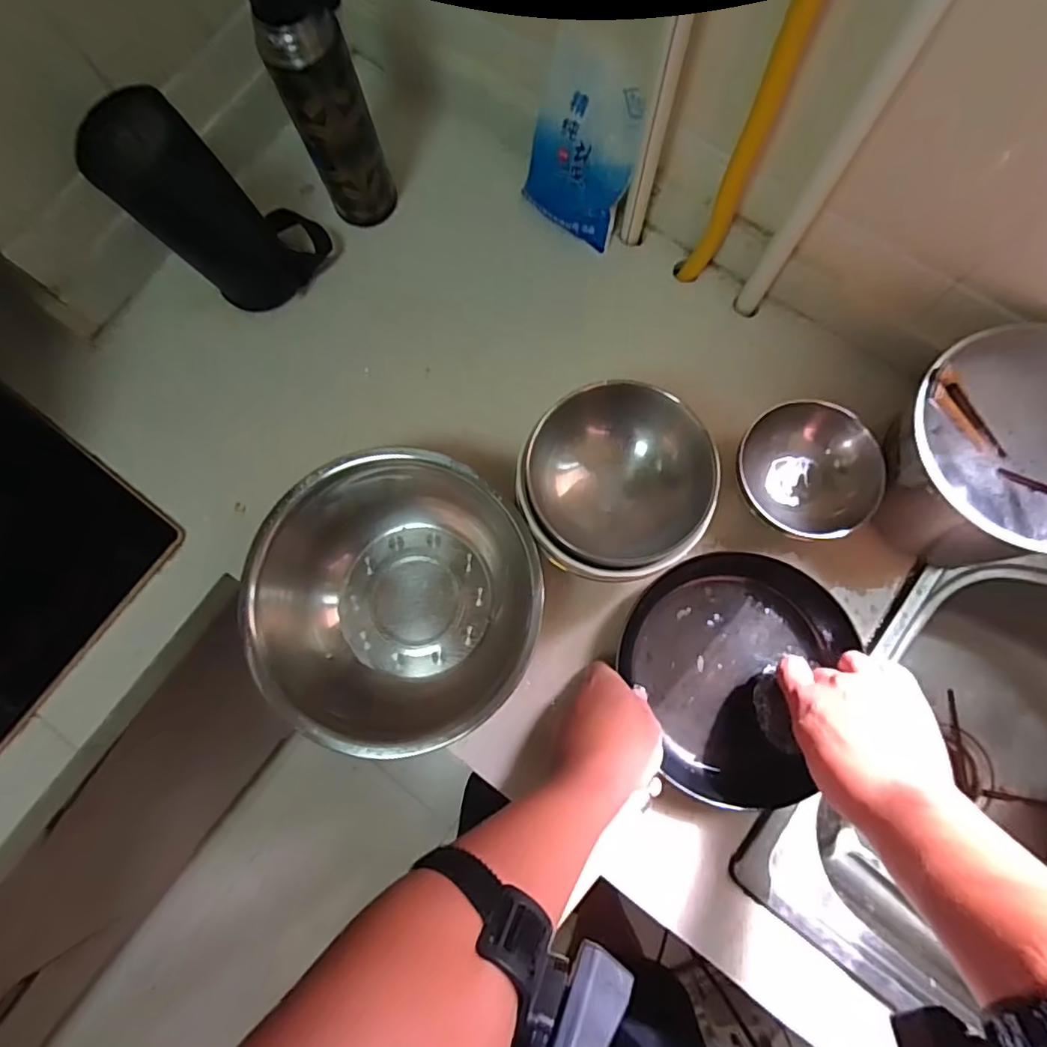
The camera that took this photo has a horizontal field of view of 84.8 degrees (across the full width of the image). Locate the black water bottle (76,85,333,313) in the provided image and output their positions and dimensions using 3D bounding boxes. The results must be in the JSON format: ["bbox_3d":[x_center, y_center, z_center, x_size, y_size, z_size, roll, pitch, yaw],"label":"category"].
[{"bbox_3d":[-0.263,-0.275,0.504,0.070,0.181,0.125,44,82,9],"label":"black water bottle"}]

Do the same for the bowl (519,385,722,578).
[{"bbox_3d":[0.067,-0.032,0.435,0.145,0.061,0.145,-19,106,-6],"label":"bowl"}]

